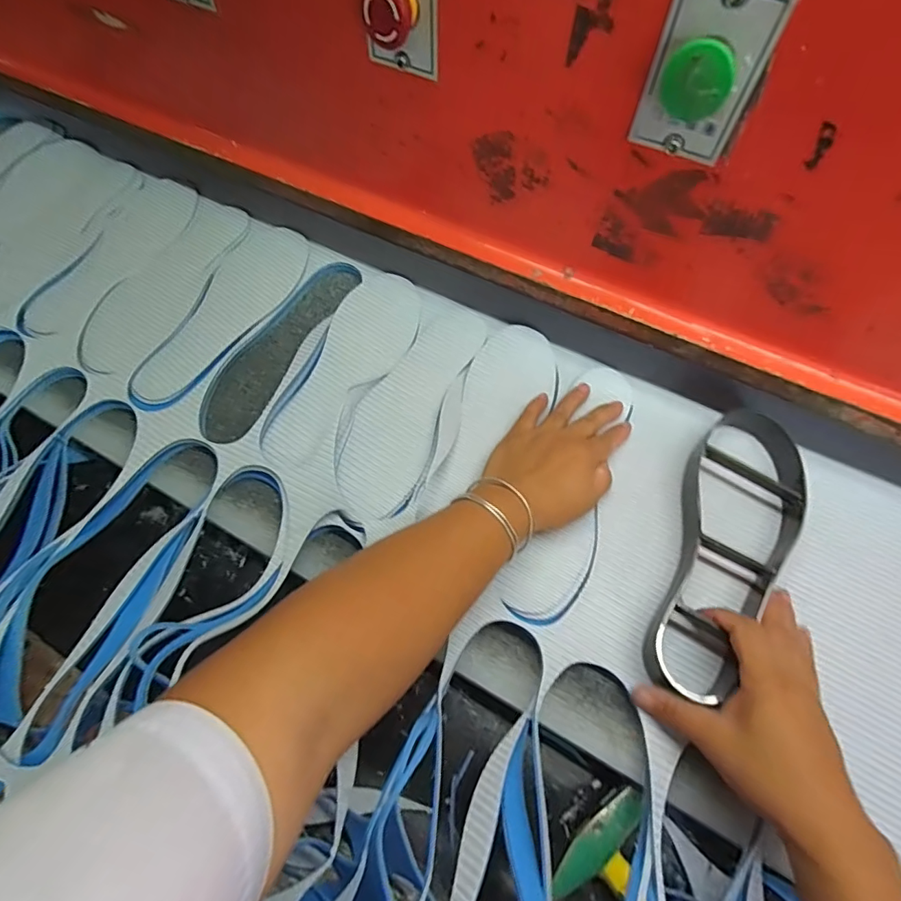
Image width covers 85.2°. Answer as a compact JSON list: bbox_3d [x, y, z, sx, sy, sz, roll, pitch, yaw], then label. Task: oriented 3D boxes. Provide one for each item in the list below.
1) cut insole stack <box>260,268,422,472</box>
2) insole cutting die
[{"bbox_3d":[-0.098,-0.087,0.481,0.081,0.029,0.237,20,66,8],"label":"cut insole stack"},{"bbox_3d":[0.223,0.071,0.399,0.092,0.033,0.259,30,66,13],"label":"insole cutting die"}]

